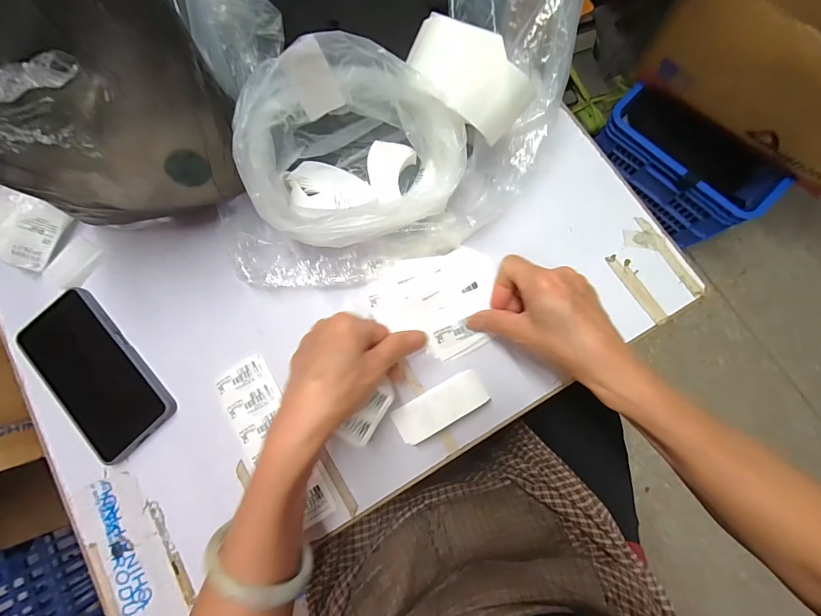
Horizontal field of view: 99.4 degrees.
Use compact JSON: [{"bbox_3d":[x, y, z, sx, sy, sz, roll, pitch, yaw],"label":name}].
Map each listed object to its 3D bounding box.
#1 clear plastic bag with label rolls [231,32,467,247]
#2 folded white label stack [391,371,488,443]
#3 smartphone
[{"bbox_3d":[-0.039,-0.117,0.281,0.155,0.120,0.110,-16,81,0],"label":"clear plastic bag with label rolls"},{"bbox_3d":[0.026,0.089,0.313,0.085,0.014,0.035,-30,81,-2],"label":"folded white label stack"},{"bbox_3d":[-0.306,0.064,0.335,0.079,0.014,0.164,-44,82,-4],"label":"smartphone"}]

